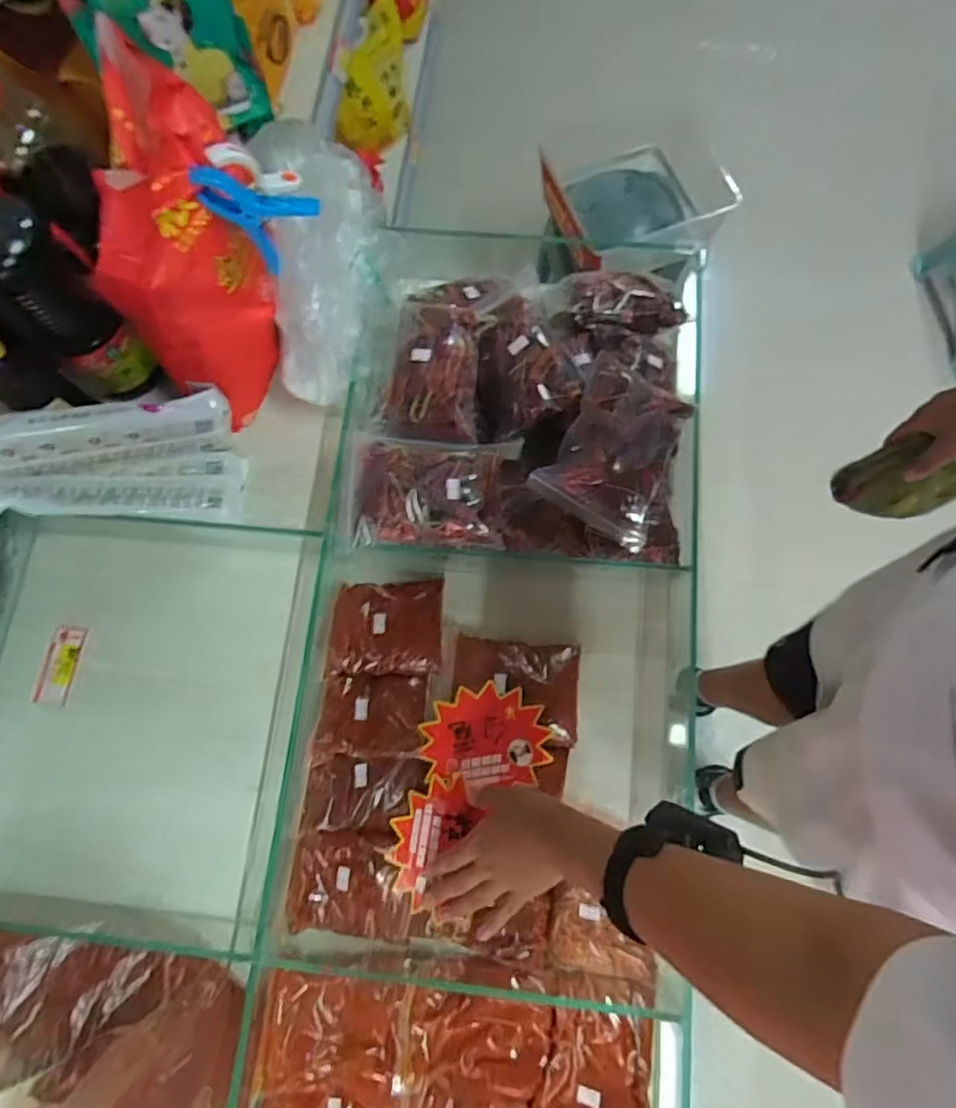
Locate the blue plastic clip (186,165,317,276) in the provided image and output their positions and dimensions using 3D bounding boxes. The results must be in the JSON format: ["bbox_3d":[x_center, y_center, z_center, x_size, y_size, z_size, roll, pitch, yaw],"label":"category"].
[{"bbox_3d":[-0.211,-0.335,0.618,0.104,0.105,0.027,-8,75,0],"label":"blue plastic clip"}]

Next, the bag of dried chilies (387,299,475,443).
[{"bbox_3d":[-0.050,-0.216,0.697,0.095,0.054,0.167,2,75,3],"label":"bag of dried chilies"}]

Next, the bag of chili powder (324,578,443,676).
[{"bbox_3d":[-0.103,0.079,0.694,0.122,0.015,0.106,-1,75,2],"label":"bag of chili powder"}]

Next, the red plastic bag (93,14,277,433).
[{"bbox_3d":[-0.292,-0.312,0.659,0.132,0.294,0.193,20,77,7],"label":"red plastic bag"}]

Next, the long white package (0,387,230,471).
[{"bbox_3d":[-0.417,-0.136,0.664,0.277,0.059,0.038,-14,71,-22],"label":"long white package"}]

